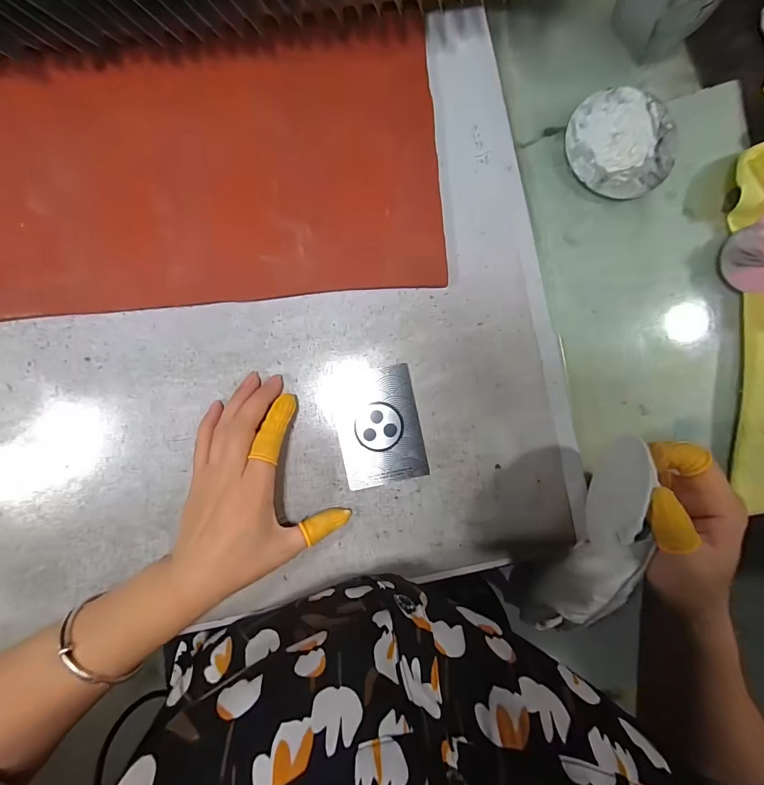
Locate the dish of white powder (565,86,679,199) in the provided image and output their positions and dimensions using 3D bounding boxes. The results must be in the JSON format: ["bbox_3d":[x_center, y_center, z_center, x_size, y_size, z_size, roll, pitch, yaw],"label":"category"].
[{"bbox_3d":[0.187,-0.194,0.290,0.084,0.007,0.082,0,90,0],"label":"dish of white powder"}]

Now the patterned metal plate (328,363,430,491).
[{"bbox_3d":[-0.003,0.026,0.284,0.062,0.004,0.087,-11,90,0],"label":"patterned metal plate"}]

